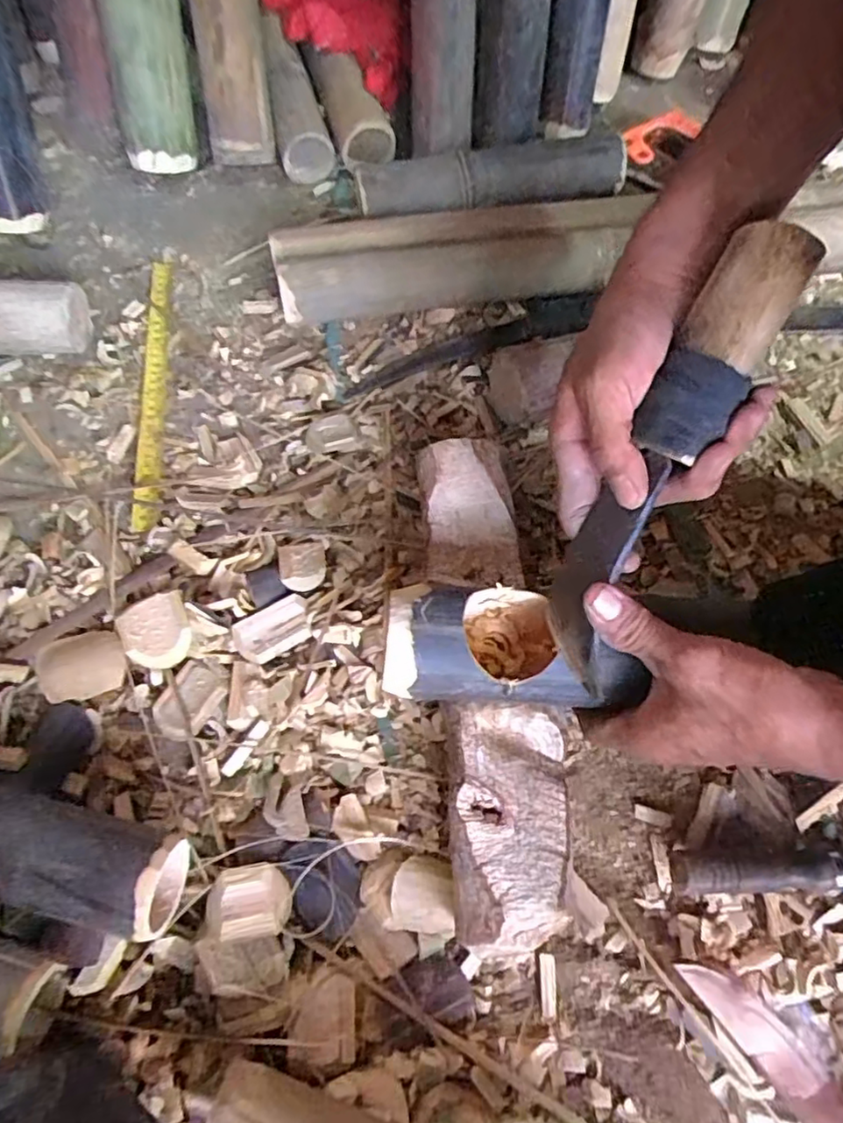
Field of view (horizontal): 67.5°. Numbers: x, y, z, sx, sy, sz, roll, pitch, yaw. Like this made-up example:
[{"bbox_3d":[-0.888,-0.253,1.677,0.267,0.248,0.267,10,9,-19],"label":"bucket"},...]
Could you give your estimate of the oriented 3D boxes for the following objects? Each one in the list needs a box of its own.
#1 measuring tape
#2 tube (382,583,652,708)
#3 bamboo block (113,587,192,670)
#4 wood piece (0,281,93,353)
[{"bbox_3d":[-0.242,-0.165,0.565,0.025,0.012,0.296,-7,66,-4],"label":"measuring tape"},{"bbox_3d":[0.052,0.052,0.385,0.142,0.057,0.070,5,66,1],"label":"tube"},{"bbox_3d":[-0.195,0.050,0.463,0.047,0.011,0.056,-24,69,-11],"label":"bamboo block"},{"bbox_3d":[-0.365,-0.209,0.551,0.154,0.070,0.054,-3,66,-2],"label":"wood piece"}]

